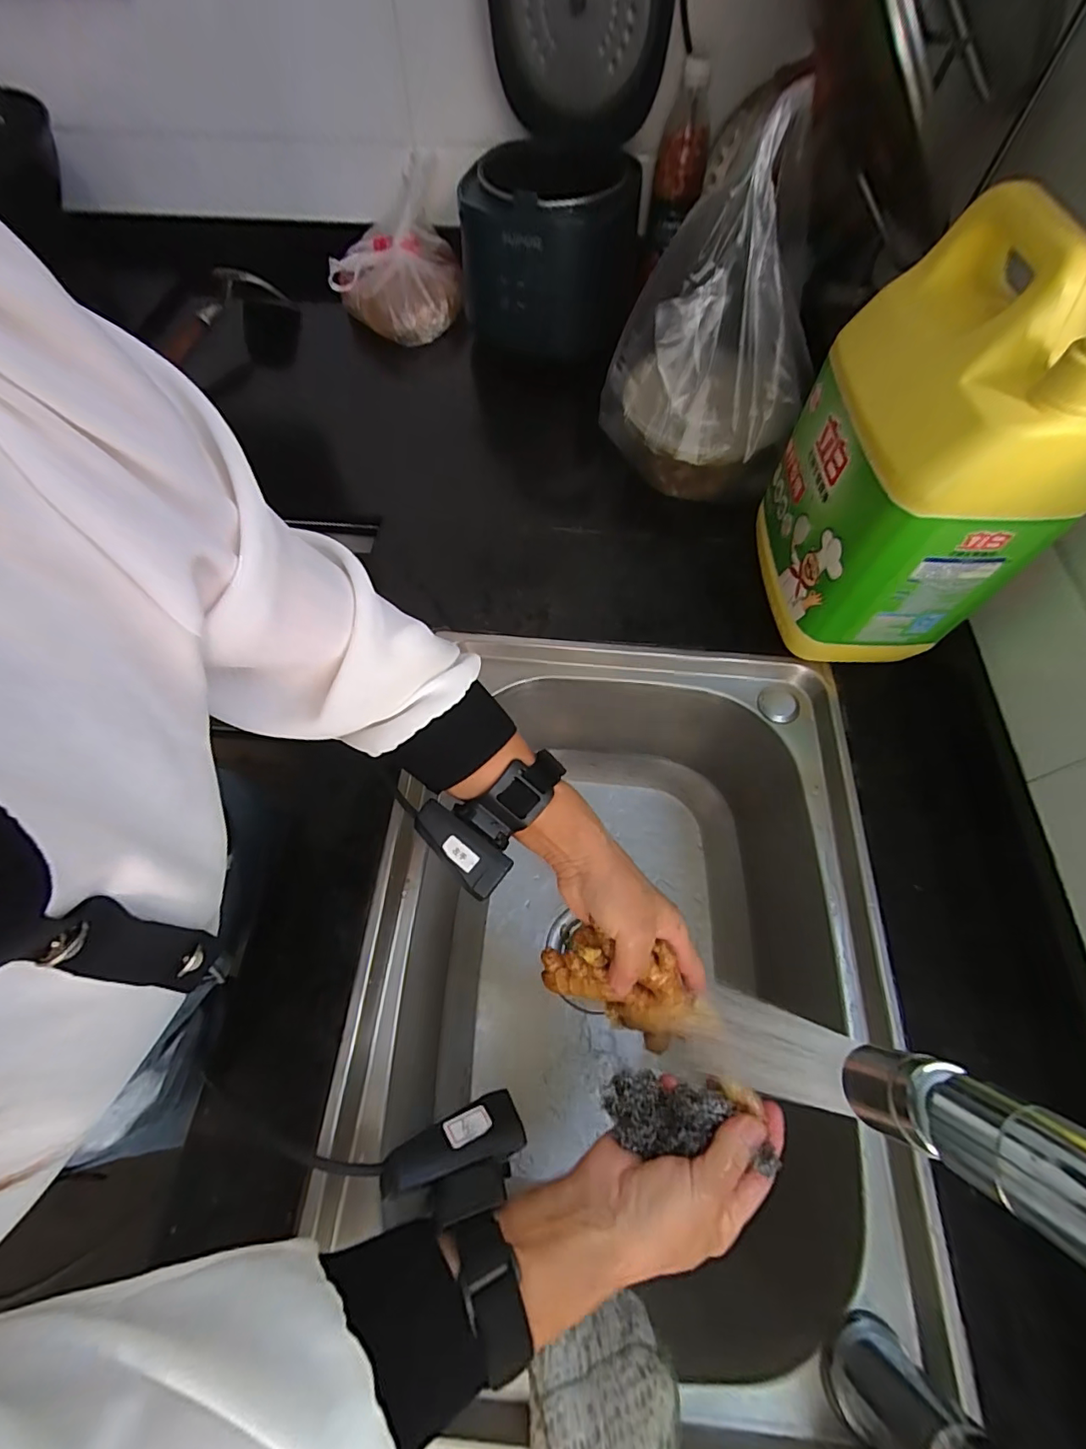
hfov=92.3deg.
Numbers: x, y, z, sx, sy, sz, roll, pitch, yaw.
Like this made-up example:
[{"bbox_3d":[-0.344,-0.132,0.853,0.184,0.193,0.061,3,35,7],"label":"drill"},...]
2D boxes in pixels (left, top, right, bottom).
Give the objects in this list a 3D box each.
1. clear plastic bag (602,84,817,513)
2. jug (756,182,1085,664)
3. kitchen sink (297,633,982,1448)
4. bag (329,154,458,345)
[{"bbox_3d":[0.155,-0.349,0.480,0.148,0.260,0.131,-10,63,-5],"label":"clear plastic bag"},{"bbox_3d":[0.276,-0.196,0.394,0.125,0.251,0.185,3,62,2],"label":"jug"},{"bbox_3d":[0.070,0.198,0.473,0.361,0.213,0.511,7,63,4],"label":"kitchen sink"},{"bbox_3d":[-0.196,-0.609,0.677,0.166,0.148,0.127,-4,62,-2],"label":"bag"}]

